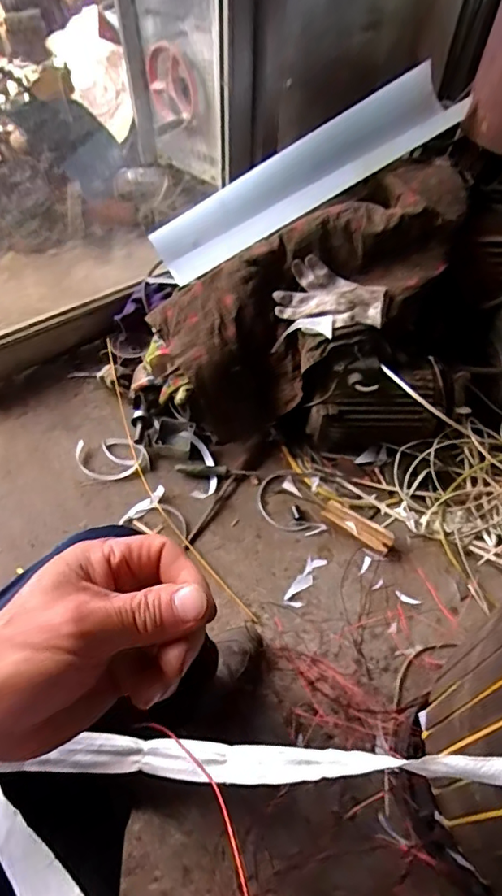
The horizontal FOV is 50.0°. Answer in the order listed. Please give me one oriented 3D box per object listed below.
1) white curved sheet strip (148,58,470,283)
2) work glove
[{"bbox_3d":[0.104,-0.517,1.042,0.627,0.084,0.134,-30,58,1],"label":"white curved sheet strip"},{"bbox_3d":[0.143,-0.262,0.971,0.191,0.085,0.100,25,55,16],"label":"work glove"}]

